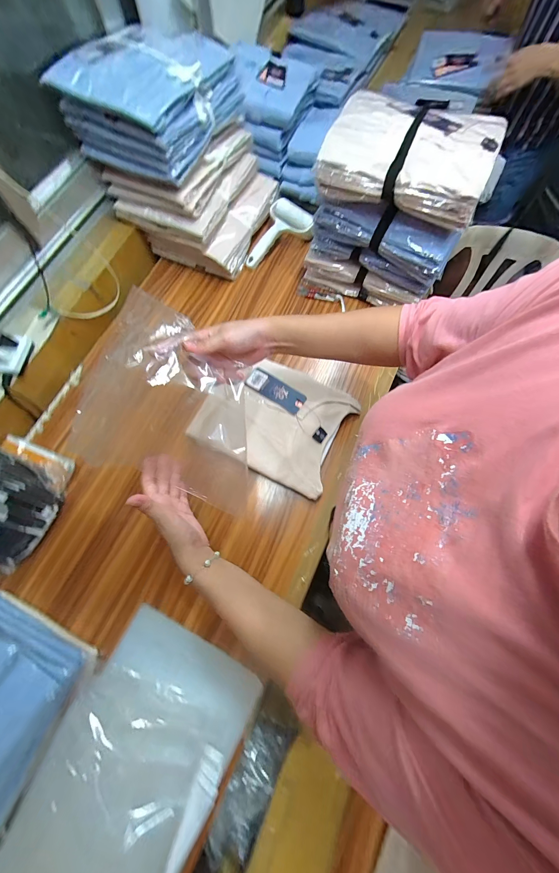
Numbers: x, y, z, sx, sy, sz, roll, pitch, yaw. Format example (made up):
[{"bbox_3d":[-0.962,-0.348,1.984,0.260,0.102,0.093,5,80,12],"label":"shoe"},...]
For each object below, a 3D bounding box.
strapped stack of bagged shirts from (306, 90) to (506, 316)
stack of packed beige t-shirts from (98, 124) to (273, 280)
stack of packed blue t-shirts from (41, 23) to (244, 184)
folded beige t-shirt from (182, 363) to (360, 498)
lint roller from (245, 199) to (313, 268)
[{"bbox_3d":[0.210,-0.456,0.482,0.256,0.087,0.185,22,75,7],"label":"strapped stack of bagged shirts"},{"bbox_3d":[-0.177,-0.540,0.636,0.269,0.146,0.268,23,75,7],"label":"stack of packed beige t-shirts"},{"bbox_3d":[-0.224,-0.611,0.520,0.213,0.095,0.248,27,75,8],"label":"stack of packed blue t-shirts"},{"bbox_3d":[-0.002,-0.032,0.556,0.252,0.043,0.215,23,75,7],"label":"folded beige t-shirt"},{"bbox_3d":[0.010,-0.462,0.679,0.115,0.043,0.183,21,75,7],"label":"lint roller"}]

